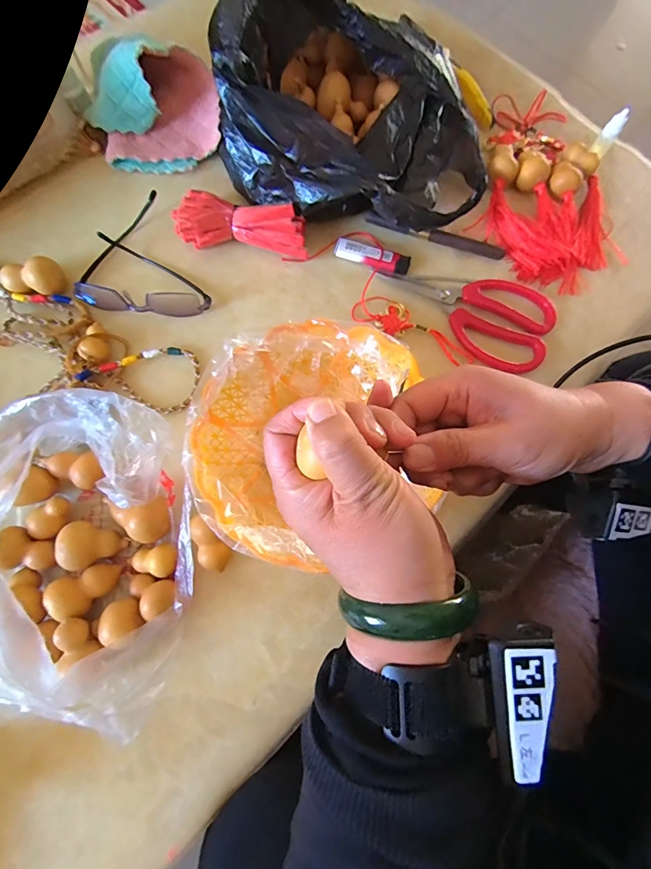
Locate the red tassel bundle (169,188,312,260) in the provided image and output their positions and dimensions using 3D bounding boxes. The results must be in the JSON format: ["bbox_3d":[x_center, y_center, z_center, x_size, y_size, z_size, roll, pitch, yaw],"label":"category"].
[{"bbox_3d":[-0.085,-0.217,0.413,0.133,0.040,0.050,6,75,0],"label":"red tassel bundle"}]

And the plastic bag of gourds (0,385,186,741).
[{"bbox_3d":[-0.183,0.085,0.287,0.143,0.115,0.210,-7,75,-4],"label":"plastic bag of gourds"}]

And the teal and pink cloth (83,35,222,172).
[{"bbox_3d":[-0.179,-0.345,0.418,0.133,0.089,0.073,-16,76,-6],"label":"teal and pink cloth"}]

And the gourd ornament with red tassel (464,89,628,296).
[{"bbox_3d":[0.239,-0.284,0.447,0.145,0.031,0.258,-9,75,-4],"label":"gourd ornament with red tassel"}]

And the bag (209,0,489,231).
[{"bbox_3d":[0.041,-0.319,0.393,0.262,0.136,0.207,21,75,4],"label":"bag"}]

